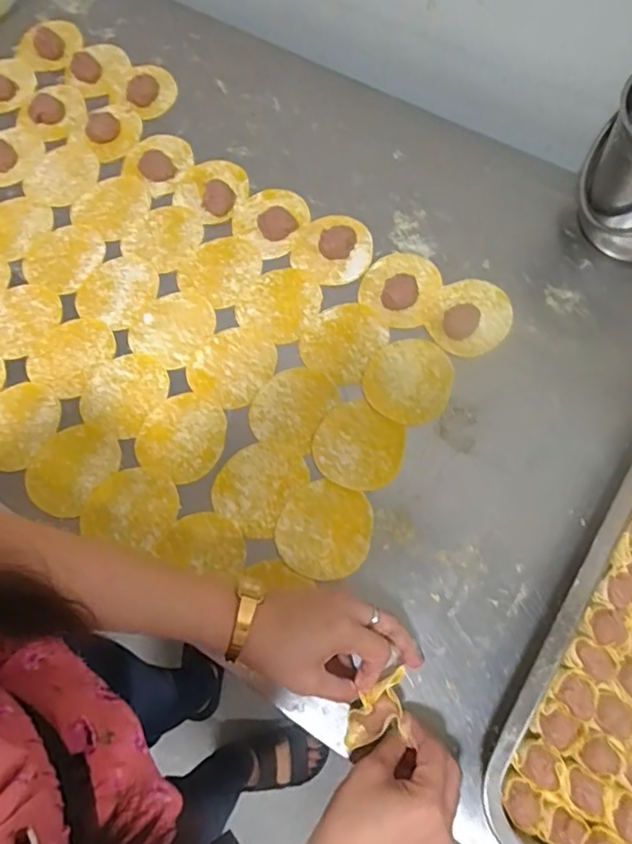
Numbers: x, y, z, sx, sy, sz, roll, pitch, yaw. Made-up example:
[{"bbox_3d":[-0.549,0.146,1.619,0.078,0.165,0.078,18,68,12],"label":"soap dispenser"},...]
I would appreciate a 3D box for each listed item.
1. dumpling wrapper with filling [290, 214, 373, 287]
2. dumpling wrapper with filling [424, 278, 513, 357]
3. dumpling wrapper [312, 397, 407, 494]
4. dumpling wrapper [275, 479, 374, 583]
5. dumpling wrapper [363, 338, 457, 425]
[{"bbox_3d":[0.017,-0.181,0.588,0.078,0.016,0.073,-1,70,2],"label":"dumpling wrapper with filling"},{"bbox_3d":[0.152,-0.104,0.550,0.070,0.014,0.087,26,74,11],"label":"dumpling wrapper with filling"},{"bbox_3d":[0.039,0.023,0.523,0.079,0.007,0.077,0,75,0],"label":"dumpling wrapper"},{"bbox_3d":[0.007,0.094,0.493,0.077,0.005,0.081,-1,70,2],"label":"dumpling wrapper"},{"bbox_3d":[0.089,-0.041,0.538,0.077,0.005,0.091,20,72,9],"label":"dumpling wrapper"}]

